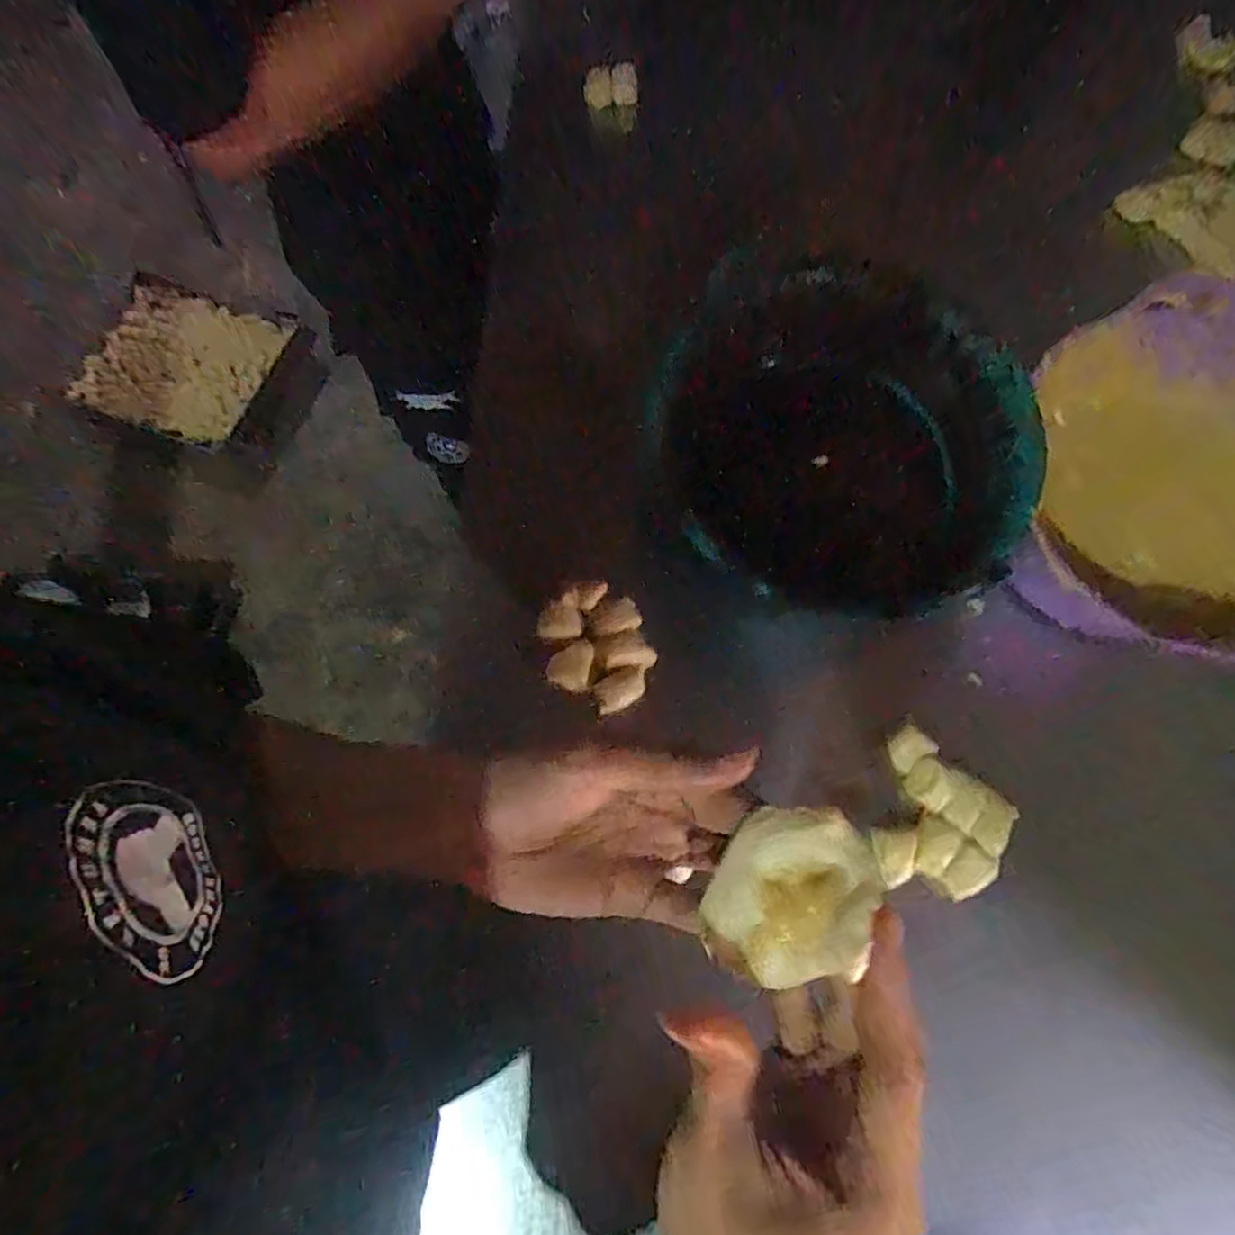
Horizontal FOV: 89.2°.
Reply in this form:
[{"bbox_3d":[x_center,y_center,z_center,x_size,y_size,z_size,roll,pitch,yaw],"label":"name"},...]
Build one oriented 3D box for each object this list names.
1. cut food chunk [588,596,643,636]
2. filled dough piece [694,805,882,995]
[{"bbox_3d":[-0.002,0.002,0.557,0.047,0.021,0.028,-26,76,-7],"label":"cut food chunk"},{"bbox_3d":[0.060,0.093,0.213,0.045,0.028,0.058,42,79,10],"label":"filled dough piece"}]

